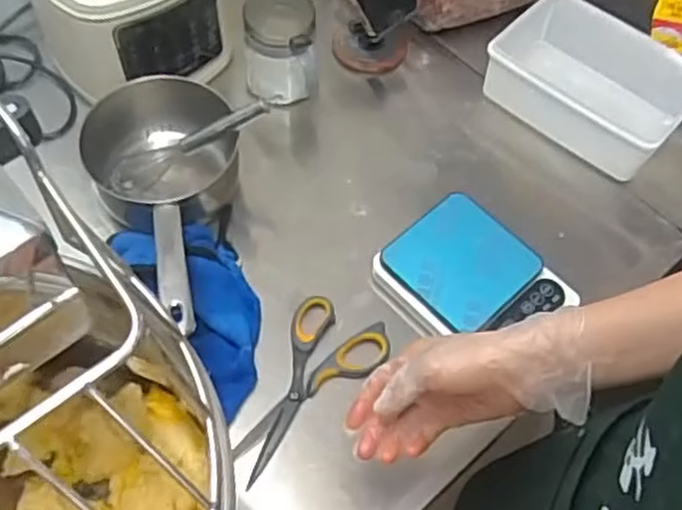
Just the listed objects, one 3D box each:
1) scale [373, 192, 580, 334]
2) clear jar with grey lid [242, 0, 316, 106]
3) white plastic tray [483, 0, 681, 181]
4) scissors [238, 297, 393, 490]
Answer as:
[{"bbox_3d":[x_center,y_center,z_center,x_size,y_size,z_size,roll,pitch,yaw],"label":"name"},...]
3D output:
[{"bbox_3d":[0.131,0.026,0.739,0.135,0.042,0.163,-39,68,-22],"label":"scale"},{"bbox_3d":[-0.068,-0.233,0.837,0.086,0.108,0.088,1,60,-2],"label":"clear jar with grey lid"},{"bbox_3d":[0.297,-0.199,0.860,0.227,0.078,0.159,35,64,16],"label":"white plastic tray"},{"bbox_3d":[-0.031,0.127,0.685,0.095,0.010,0.184,25,62,12],"label":"scissors"}]

